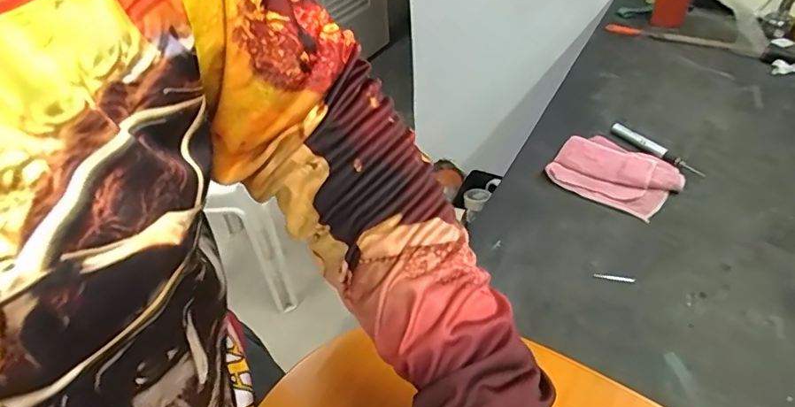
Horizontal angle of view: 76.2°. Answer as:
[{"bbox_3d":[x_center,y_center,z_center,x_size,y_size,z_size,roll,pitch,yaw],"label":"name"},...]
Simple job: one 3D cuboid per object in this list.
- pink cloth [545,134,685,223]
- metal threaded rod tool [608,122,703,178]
[{"bbox_3d":[0.308,-0.047,0.719,0.161,0.022,0.119,29,52,33],"label":"pink cloth"},{"bbox_3d":[0.382,-0.081,0.756,0.014,0.014,0.157,-23,44,-19],"label":"metal threaded rod tool"}]

